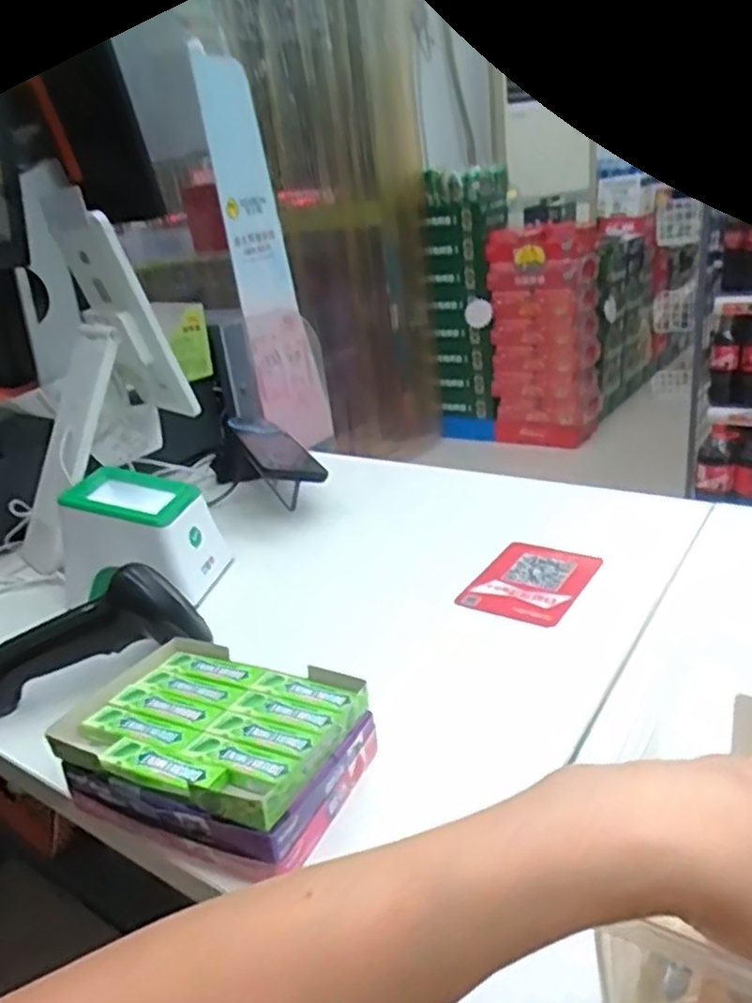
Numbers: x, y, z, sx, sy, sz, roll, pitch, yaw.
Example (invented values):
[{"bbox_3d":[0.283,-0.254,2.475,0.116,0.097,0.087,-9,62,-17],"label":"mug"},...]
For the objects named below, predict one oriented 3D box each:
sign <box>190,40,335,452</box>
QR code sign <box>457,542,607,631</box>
[{"bbox_3d":[-0.167,-0.343,1.082,0.025,0.553,0.132,5,30,37],"label":"sign"},{"bbox_3d":[0.142,0.069,0.658,0.092,0.011,0.125,10,30,36],"label":"QR code sign"}]

